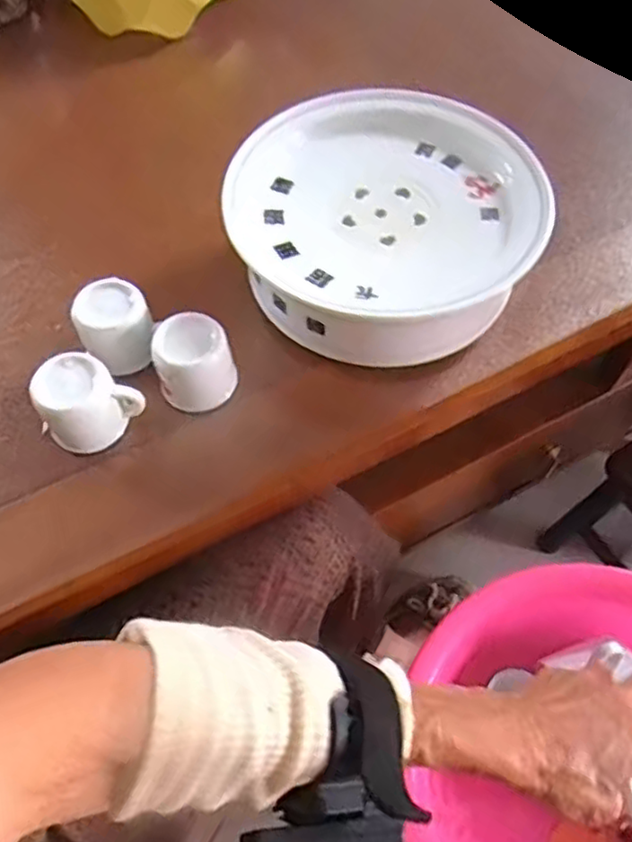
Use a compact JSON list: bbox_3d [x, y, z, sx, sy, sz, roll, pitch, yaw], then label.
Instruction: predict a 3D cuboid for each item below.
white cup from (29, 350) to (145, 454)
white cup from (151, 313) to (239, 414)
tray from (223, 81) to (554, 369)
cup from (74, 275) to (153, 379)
[{"bbox_3d":[-0.157,-0.012,0.446,0.059,0.048,0.047,-41,68,-20],"label":"white cup"},{"bbox_3d":[-0.085,-0.041,0.460,0.050,0.051,0.048,0,61,1],"label":"white cup"},{"bbox_3d":[0.049,-0.154,0.494,0.213,0.070,0.216,0,61,1],"label":"tray"},{"bbox_3d":[-0.143,-0.067,0.472,0.049,0.047,0.059,-28,64,-14],"label":"cup"}]

